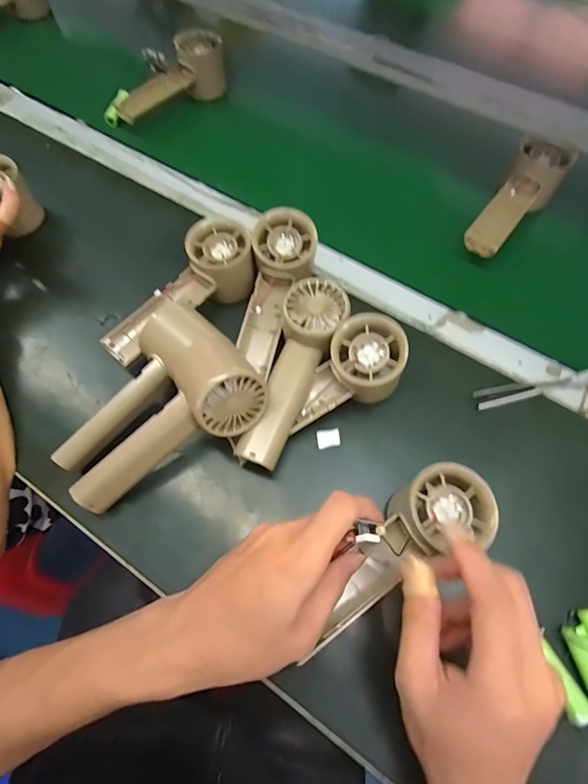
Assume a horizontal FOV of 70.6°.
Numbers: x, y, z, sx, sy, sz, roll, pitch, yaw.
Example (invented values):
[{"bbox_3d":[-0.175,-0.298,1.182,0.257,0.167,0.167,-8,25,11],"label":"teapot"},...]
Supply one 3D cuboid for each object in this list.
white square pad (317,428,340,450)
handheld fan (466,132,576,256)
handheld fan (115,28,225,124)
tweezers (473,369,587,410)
[{"bbox_3d":[0.029,0.038,0.344,0.020,0.004,0.015,-11,67,-5],"label":"white square pad"},{"bbox_3d":[0.227,-0.190,0.427,0.055,0.051,0.142,31,69,12],"label":"handheld fan"},{"bbox_3d":[-0.151,-0.381,0.519,0.058,0.058,0.154,35,70,14],"label":"handheld fan"},{"bbox_3d":[0.206,-0.003,0.356,0.104,0.014,0.016,-12,67,-5],"label":"tweezers"}]

